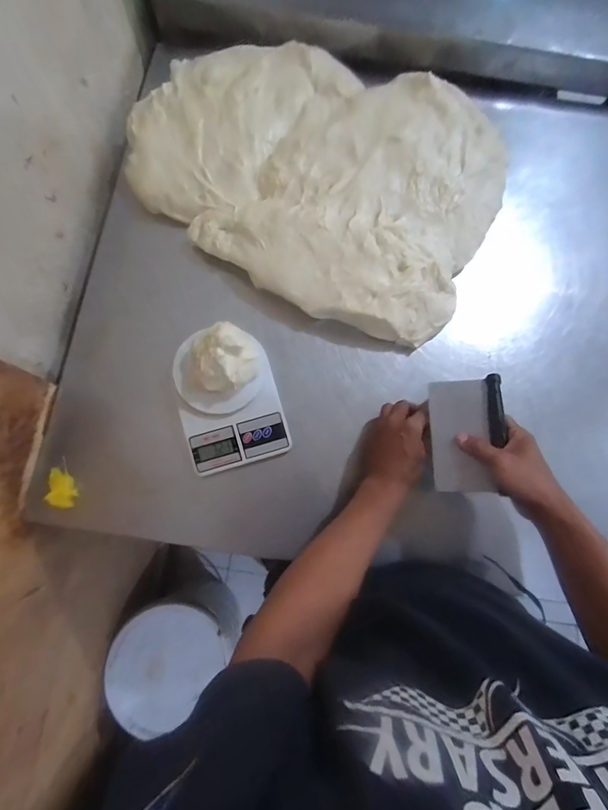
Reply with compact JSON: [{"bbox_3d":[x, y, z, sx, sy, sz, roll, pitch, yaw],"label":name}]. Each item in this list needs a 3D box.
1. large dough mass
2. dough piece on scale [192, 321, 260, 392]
[{"bbox_3d":[0.021,-0.382,0.663,0.576,0.082,0.414,28,79,5],"label":"large dough mass"},{"bbox_3d":[-0.111,-0.067,0.559,0.089,0.060,0.079,-7,78,-2],"label":"dough piece on scale"}]

